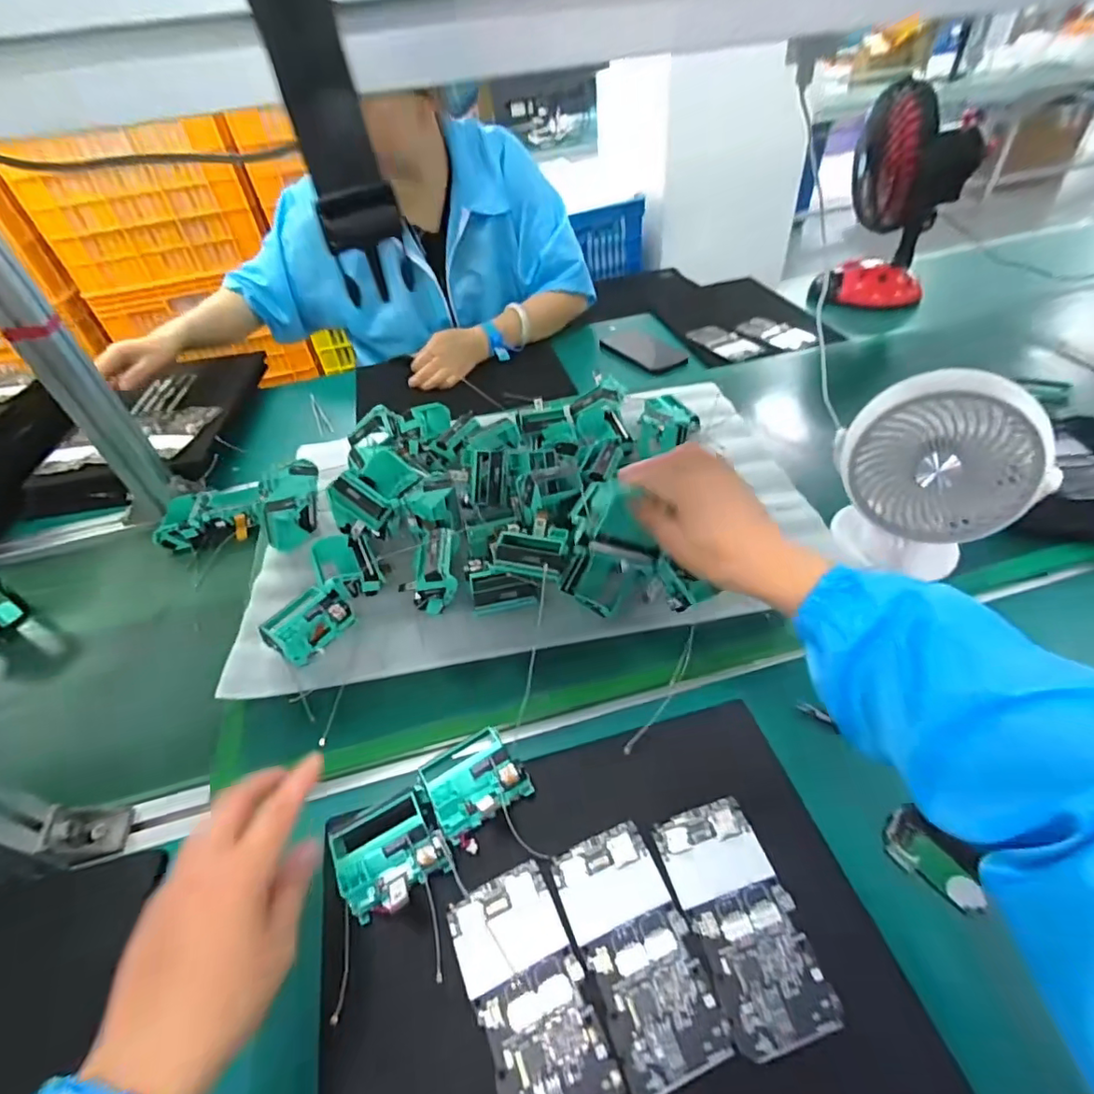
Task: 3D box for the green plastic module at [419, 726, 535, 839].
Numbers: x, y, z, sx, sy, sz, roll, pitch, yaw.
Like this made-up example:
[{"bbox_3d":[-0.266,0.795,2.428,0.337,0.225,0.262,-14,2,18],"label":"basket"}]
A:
[{"bbox_3d":[-0.054,0.171,0.404,0.069,0.032,0.054,-27,48,-19],"label":"green plastic module"}]

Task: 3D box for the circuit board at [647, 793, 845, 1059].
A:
[{"bbox_3d":[0.125,0.236,0.350,0.066,0.006,0.130,-16,46,-9],"label":"circuit board"}]

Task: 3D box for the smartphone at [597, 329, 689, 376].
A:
[{"bbox_3d":[0.169,-0.355,0.974,0.084,0.008,0.167,-26,48,-18],"label":"smartphone"}]

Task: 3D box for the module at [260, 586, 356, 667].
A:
[{"bbox_3d":[-0.234,0.074,0.531,0.061,0.029,0.071,24,53,27],"label":"module"}]

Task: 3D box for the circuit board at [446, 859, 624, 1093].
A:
[{"bbox_3d":[-0.011,0.271,0.329,0.066,0.004,0.129,-21,47,-14],"label":"circuit board"}]

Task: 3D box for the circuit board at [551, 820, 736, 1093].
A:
[{"bbox_3d":[0.056,0.251,0.343,0.065,0.006,0.129,-18,46,-11],"label":"circuit board"}]

